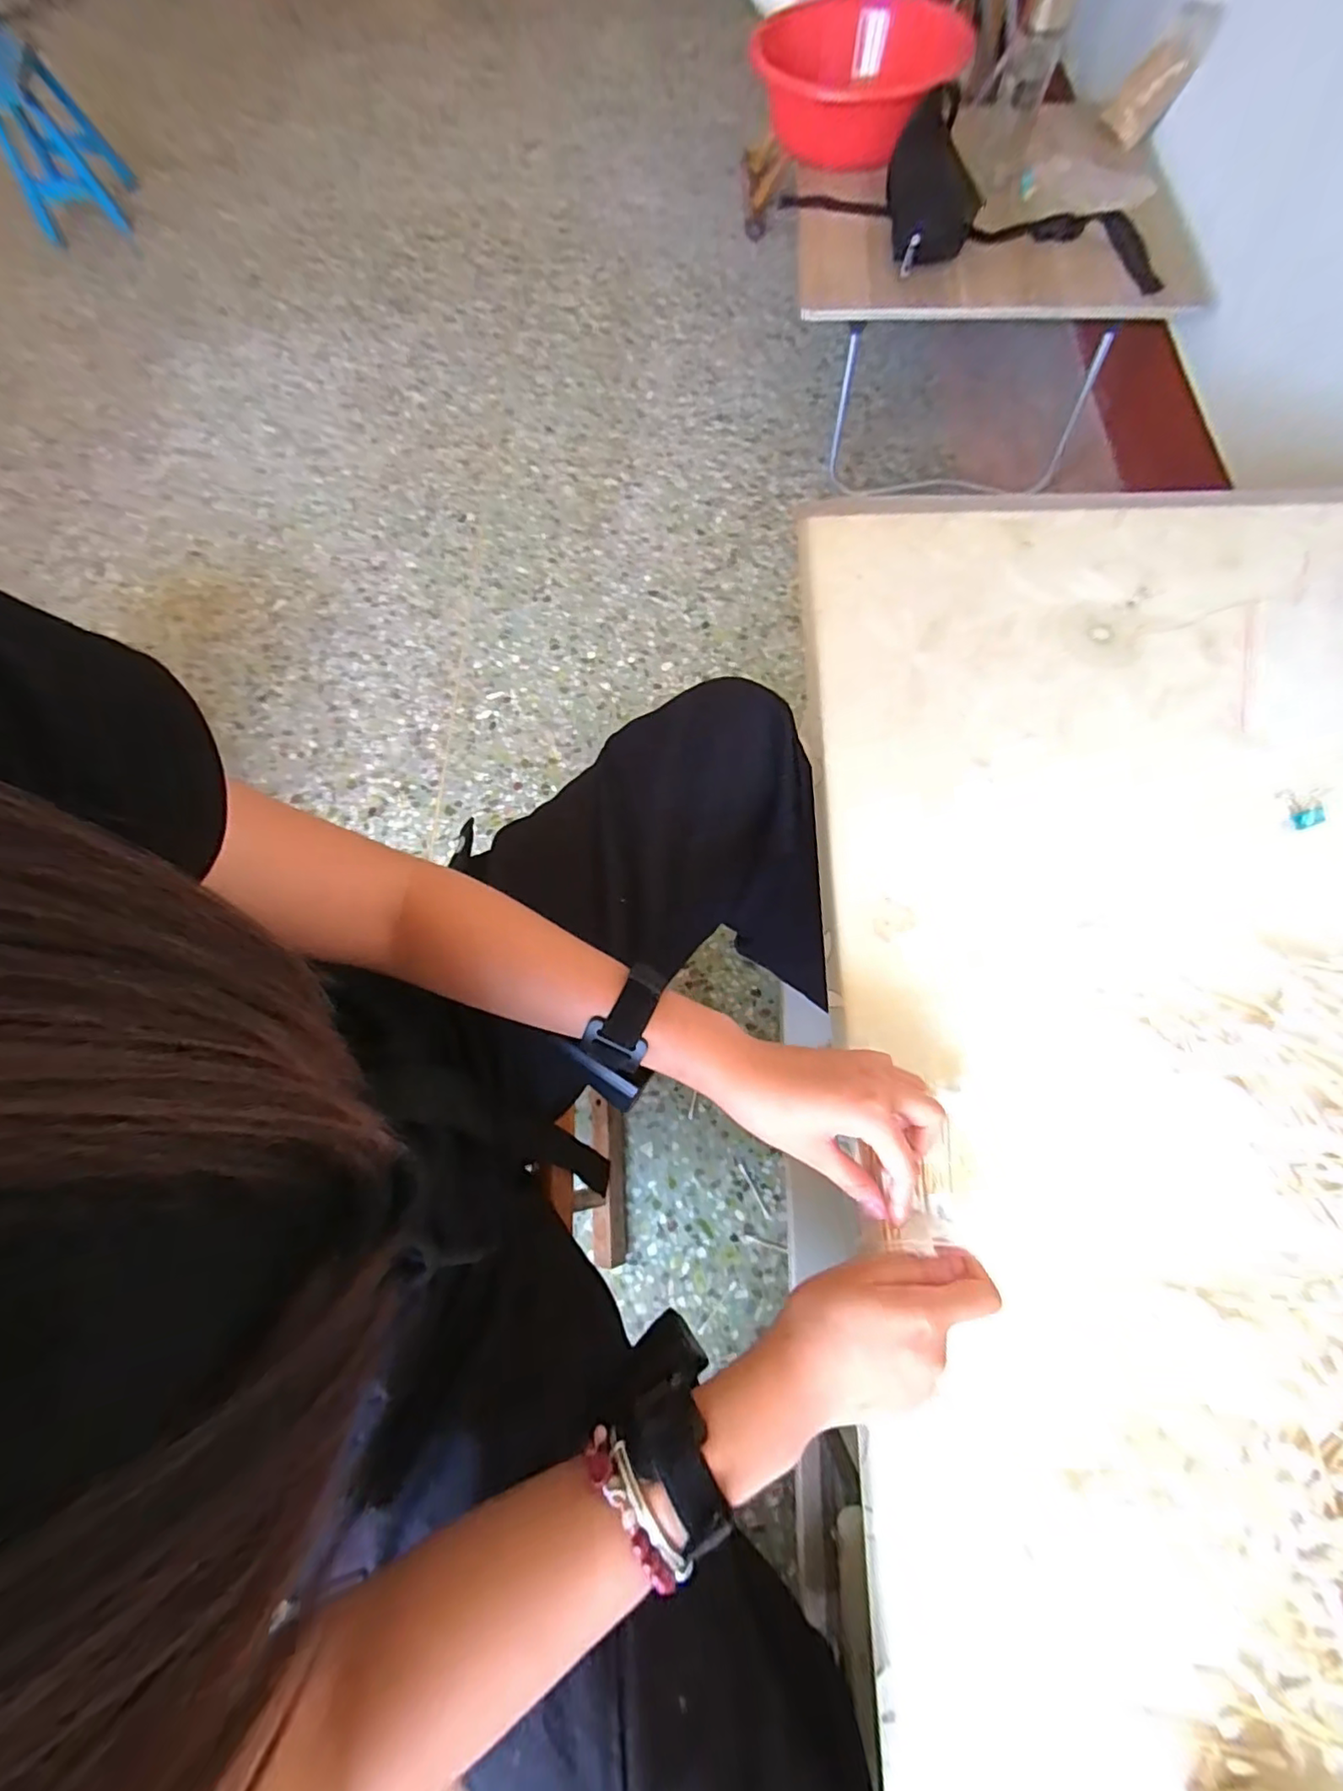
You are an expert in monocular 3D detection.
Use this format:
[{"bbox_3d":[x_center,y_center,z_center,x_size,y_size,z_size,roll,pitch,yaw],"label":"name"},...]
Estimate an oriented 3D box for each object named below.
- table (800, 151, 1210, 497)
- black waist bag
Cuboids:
[{"bbox_3d":[0.515,-1.009,1.078,0.645,0.279,0.459,12,72,5],"label":"table"},{"bbox_3d":[0.470,-1.084,0.916,0.583,0.107,0.282,9,72,5],"label":"black waist bag"}]

